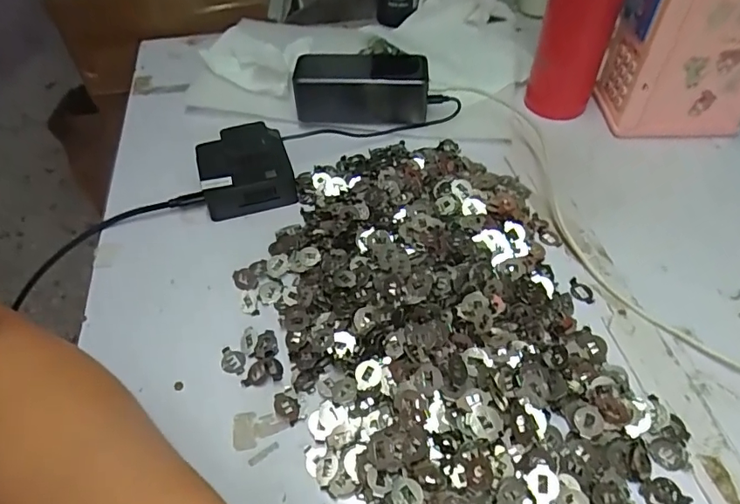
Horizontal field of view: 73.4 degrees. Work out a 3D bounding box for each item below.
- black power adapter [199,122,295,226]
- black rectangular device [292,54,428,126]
[{"bbox_3d":[-0.111,-0.075,0.438,0.074,0.040,0.074,-14,51,-11],"label":"black power adapter"},{"bbox_3d":[-0.008,-0.163,0.497,0.127,0.052,0.056,1,49,2],"label":"black rectangular device"}]

